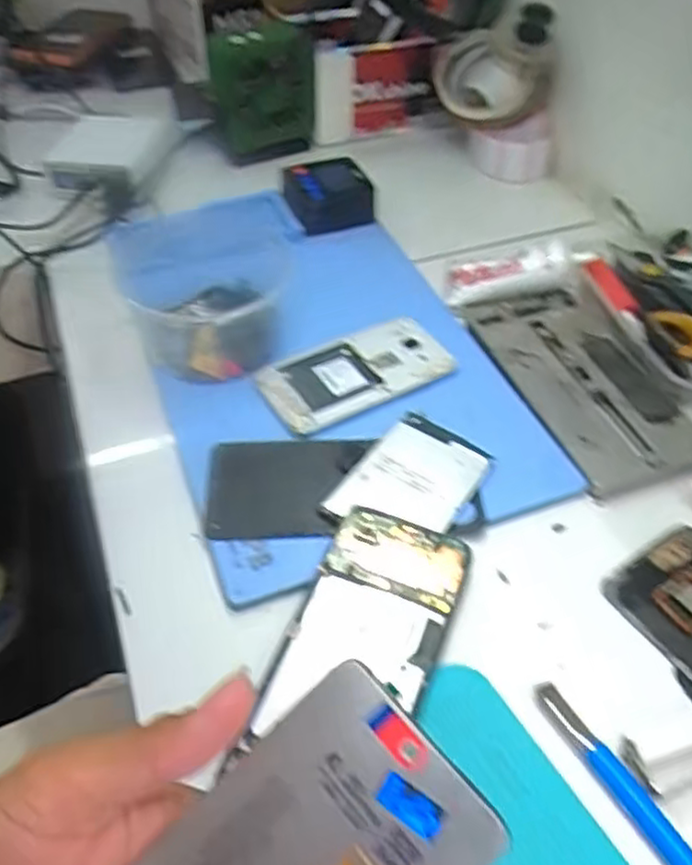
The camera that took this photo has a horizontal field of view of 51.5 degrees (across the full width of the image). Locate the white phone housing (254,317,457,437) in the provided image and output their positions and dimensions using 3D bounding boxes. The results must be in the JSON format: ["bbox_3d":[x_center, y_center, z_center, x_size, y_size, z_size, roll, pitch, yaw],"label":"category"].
[{"bbox_3d":[0.006,-0.043,0.482,0.127,0.011,0.066,-24,53,-22],"label":"white phone housing"}]

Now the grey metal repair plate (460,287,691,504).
[{"bbox_3d":[0.159,-0.039,0.485,0.089,0.014,0.183,-13,49,-13],"label":"grey metal repair plate"}]

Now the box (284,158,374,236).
[{"bbox_3d":[-0.017,-0.209,0.618,0.071,0.036,0.073,-12,49,-13],"label":"box"}]

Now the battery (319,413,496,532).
[{"bbox_3d":[0.038,0.027,0.421,0.068,0.006,0.091,27,52,21],"label":"battery"}]

